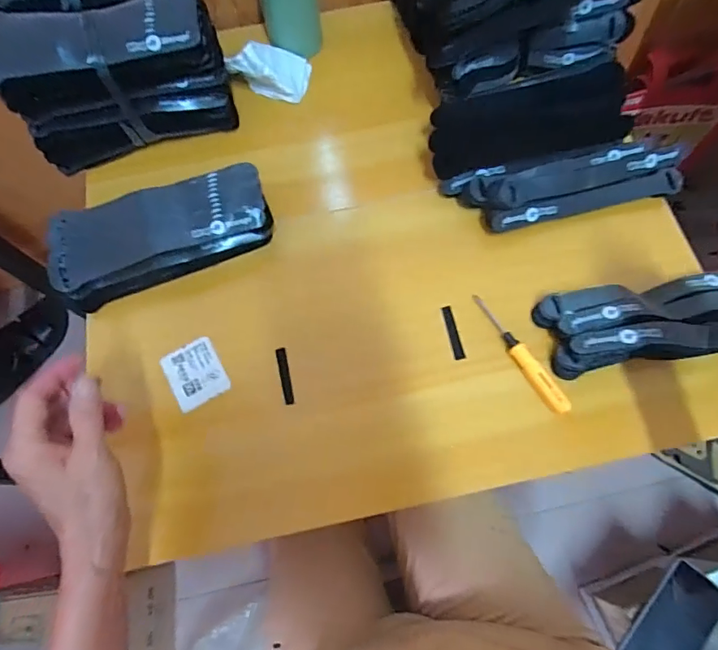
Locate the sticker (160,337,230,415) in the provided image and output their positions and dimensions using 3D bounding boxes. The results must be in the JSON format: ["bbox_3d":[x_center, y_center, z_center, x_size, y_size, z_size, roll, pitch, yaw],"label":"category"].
[{"bbox_3d":[-0.152,0.045,0.434,0.049,0.004,0.059,-28,72,-13],"label":"sticker"}]

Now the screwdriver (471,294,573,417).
[{"bbox_3d":[0.143,0.024,0.420,0.017,0.017,0.126,-29,72,-7],"label":"screwdriver"}]

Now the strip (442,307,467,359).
[{"bbox_3d":[0.089,0.007,0.440,0.010,0.004,0.053,-11,71,-1],"label":"strip"}]

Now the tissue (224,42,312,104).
[{"bbox_3d":[-0.100,-0.298,0.529,0.078,0.056,0.067,6,72,5],"label":"tissue"}]

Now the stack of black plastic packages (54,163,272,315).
[{"bbox_3d":[-0.189,-0.091,0.454,0.205,0.045,0.091,-21,72,-5],"label":"stack of black plastic packages"}]

